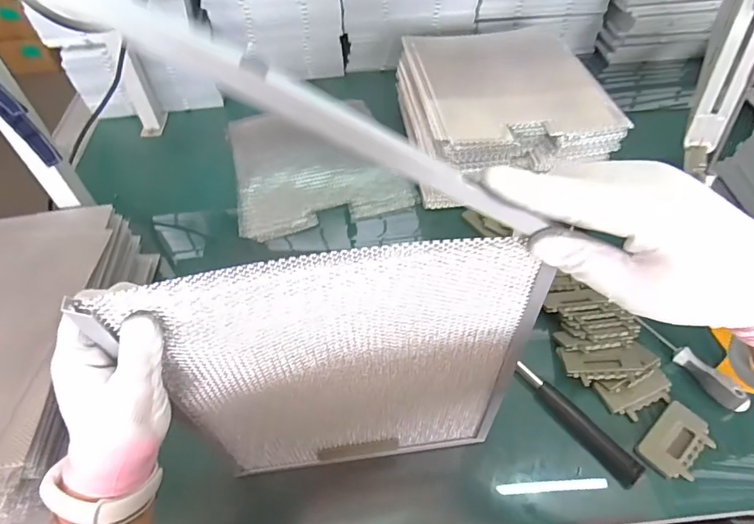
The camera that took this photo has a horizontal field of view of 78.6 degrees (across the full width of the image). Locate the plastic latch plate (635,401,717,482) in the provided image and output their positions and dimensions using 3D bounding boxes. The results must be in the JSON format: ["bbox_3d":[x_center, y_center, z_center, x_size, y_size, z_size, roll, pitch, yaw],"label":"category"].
[{"bbox_3d":[0.342,0.202,0.521,0.093,0.009,0.056,-34,58,-23],"label":"plastic latch plate"}]

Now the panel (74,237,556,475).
[{"bbox_3d":[-0.021,0.099,0.381,0.272,0.308,0.017,-8,50,-3],"label":"panel"}]

